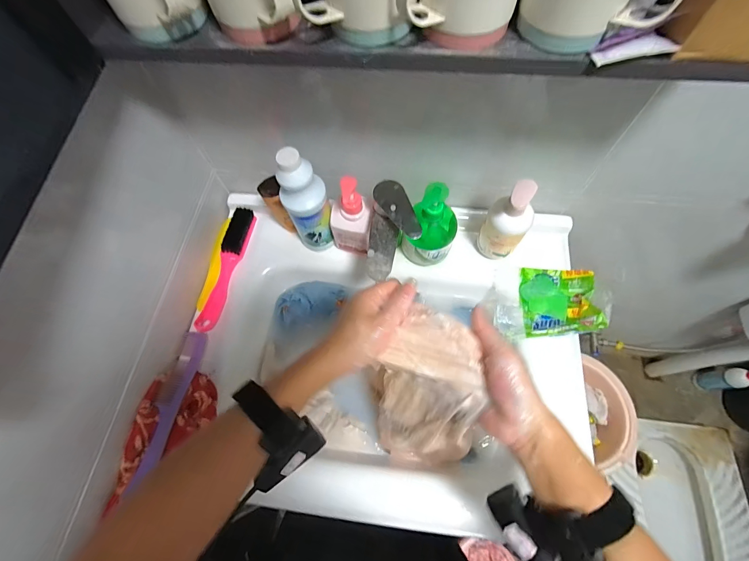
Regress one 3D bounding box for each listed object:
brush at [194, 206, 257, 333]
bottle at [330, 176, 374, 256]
[{"bbox_3d":[-0.250,-0.022,0.569,0.038,0.034,0.221,9,66,6],"label":"brush"},{"bbox_3d":[-0.035,-0.093,0.512,0.064,0.153,0.046,0,65,2],"label":"bottle"}]

